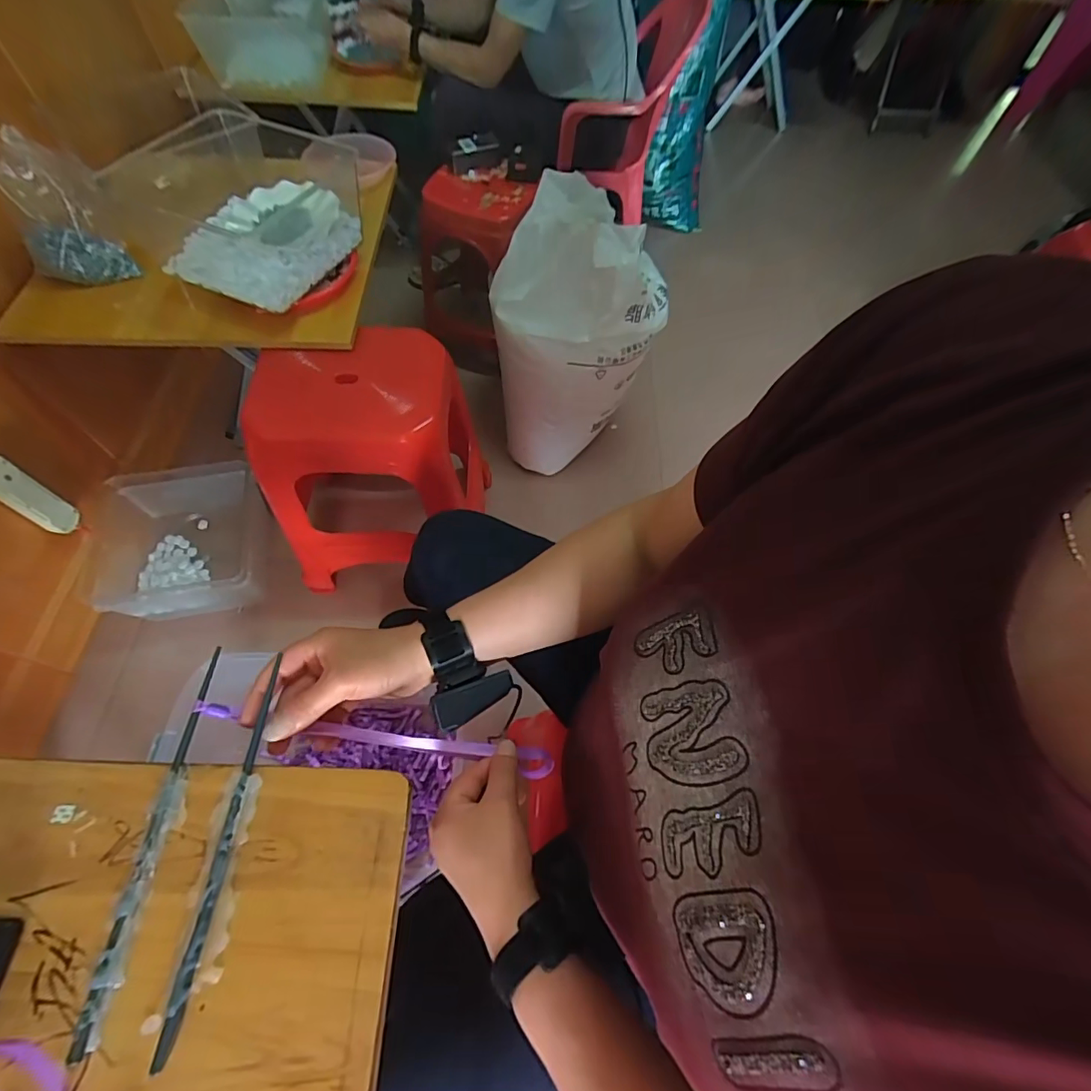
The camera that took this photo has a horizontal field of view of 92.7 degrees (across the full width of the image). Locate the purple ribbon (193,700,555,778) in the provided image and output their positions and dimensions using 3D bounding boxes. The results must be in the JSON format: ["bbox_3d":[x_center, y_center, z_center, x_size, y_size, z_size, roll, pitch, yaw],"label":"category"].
[{"bbox_3d":[-0.126,0.159,0.424,0.284,0.022,0.020,16,60,-15],"label":"purple ribbon"}]

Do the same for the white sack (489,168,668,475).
[{"bbox_3d":[0.073,-0.462,1.168,0.341,0.558,0.258,-13,63,-10],"label":"white sack"}]

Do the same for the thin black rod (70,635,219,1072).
[{"bbox_3d":[-0.259,0.182,0.344,0.012,0.009,0.232,2,62,-2],"label":"thin black rod"}]

